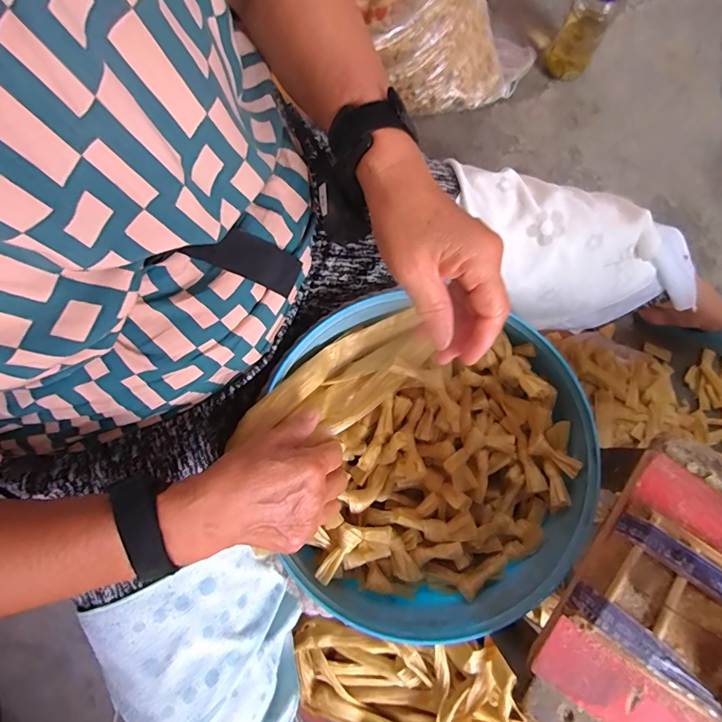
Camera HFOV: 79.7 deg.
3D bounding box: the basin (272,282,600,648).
[{"bbox_3d":[0.069,0.088,0.409,0.263,0.080,0.293,-4,80,0],"label":"basin"}]

